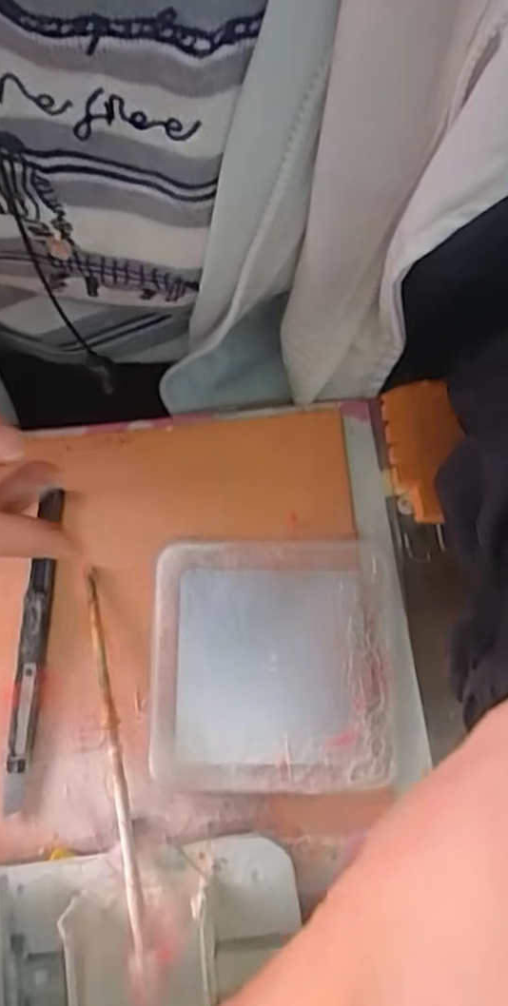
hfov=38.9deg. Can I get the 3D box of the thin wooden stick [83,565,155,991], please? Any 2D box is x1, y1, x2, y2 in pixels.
[{"bbox_3d":[-0.058,0.105,0.299,0.008,0.013,0.162,-14,62,-2],"label":"thin wooden stick"}]

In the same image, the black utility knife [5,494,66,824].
[{"bbox_3d":[-0.100,0.064,0.322,0.011,0.007,0.139,3,75,3],"label":"black utility knife"}]

